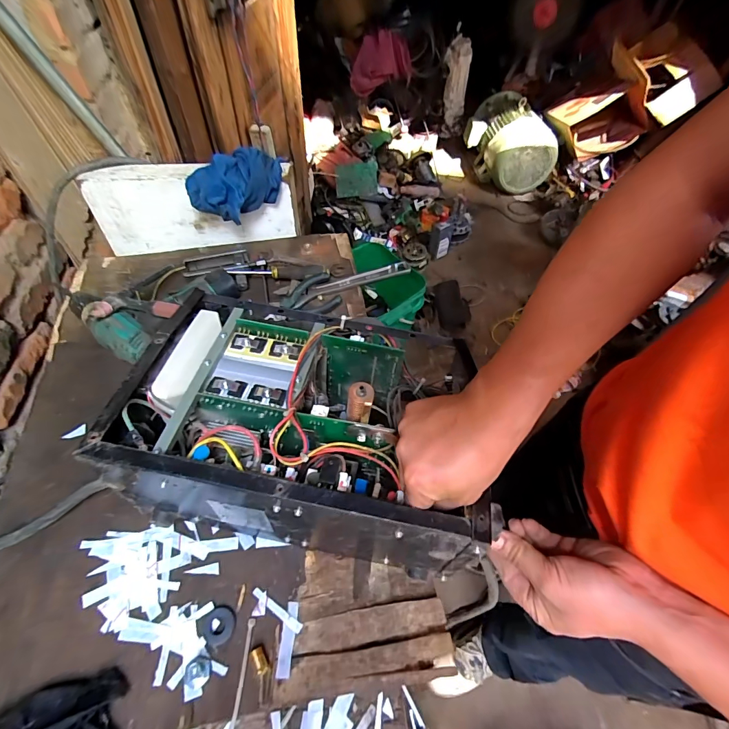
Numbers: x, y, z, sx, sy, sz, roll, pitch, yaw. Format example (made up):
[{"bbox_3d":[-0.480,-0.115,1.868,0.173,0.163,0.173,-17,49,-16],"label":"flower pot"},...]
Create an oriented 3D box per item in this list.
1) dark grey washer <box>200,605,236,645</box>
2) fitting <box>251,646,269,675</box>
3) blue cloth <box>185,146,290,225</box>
[{"bbox_3d":[-0.137,0.244,0.362,0.029,0.004,0.029,-6,53,-6],"label":"dark grey washer"},{"bbox_3d":[-0.094,0.266,0.347,0.011,0.010,0.020,-24,57,-18],"label":"fitting"},{"bbox_3d":[-0.207,-0.301,0.637,0.163,0.079,0.089,-17,55,-14],"label":"blue cloth"}]

